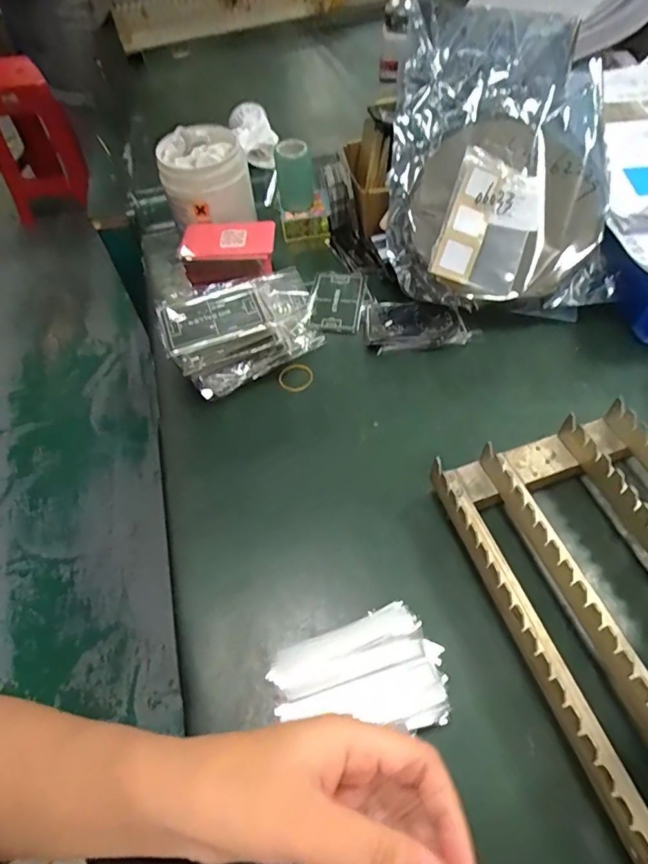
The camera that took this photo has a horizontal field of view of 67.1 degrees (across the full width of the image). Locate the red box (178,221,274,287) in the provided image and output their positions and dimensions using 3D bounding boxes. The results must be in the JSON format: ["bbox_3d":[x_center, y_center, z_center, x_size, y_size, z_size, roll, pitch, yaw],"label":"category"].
[{"bbox_3d":[-0.101,-0.193,0.513,0.098,0.032,0.082,-5,55,1],"label":"red box"}]

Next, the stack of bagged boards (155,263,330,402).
[{"bbox_3d":[-0.073,-0.090,0.456,0.140,0.067,0.088,-22,57,-11],"label":"stack of bagged boards"}]

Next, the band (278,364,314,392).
[{"bbox_3d":[-0.026,-0.050,0.465,0.033,0.007,0.028,-14,64,-3],"label":"band"}]

